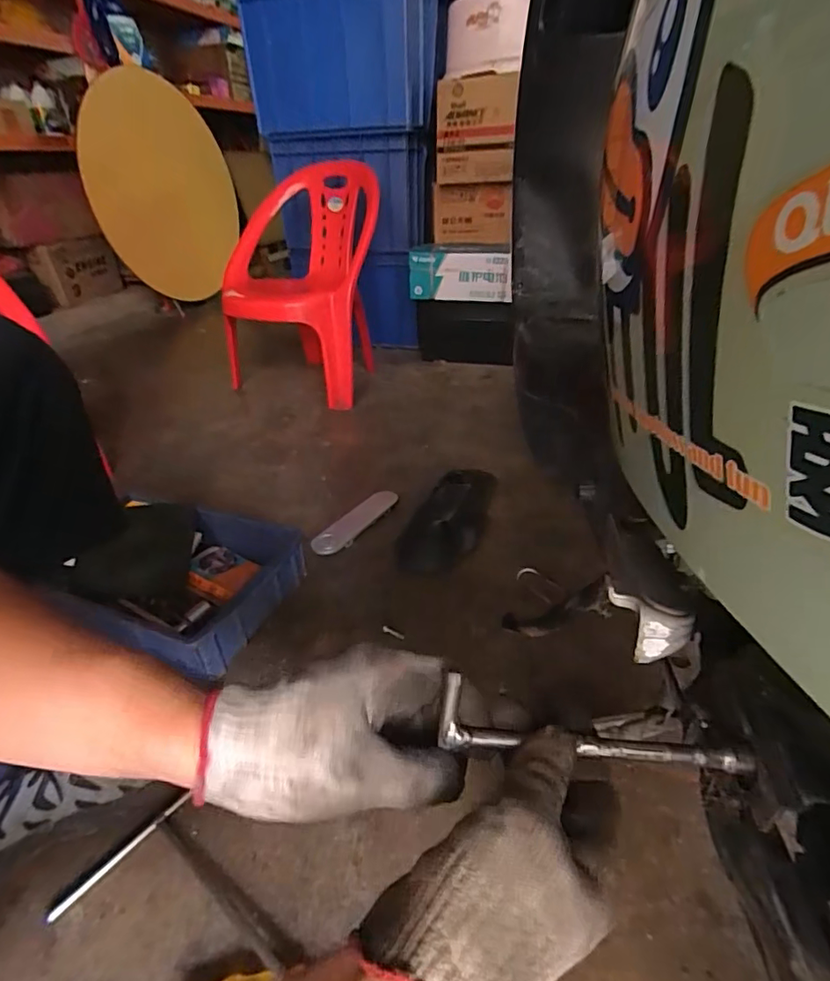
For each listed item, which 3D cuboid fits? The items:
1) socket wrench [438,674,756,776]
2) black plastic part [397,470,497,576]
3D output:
[{"bbox_3d":[0.088,0.120,0.256,0.147,0.031,0.014,6,32,7],"label":"socket wrench"},{"bbox_3d":[0.072,0.040,0.904,0.121,0.055,0.292,11,34,21],"label":"black plastic part"}]

